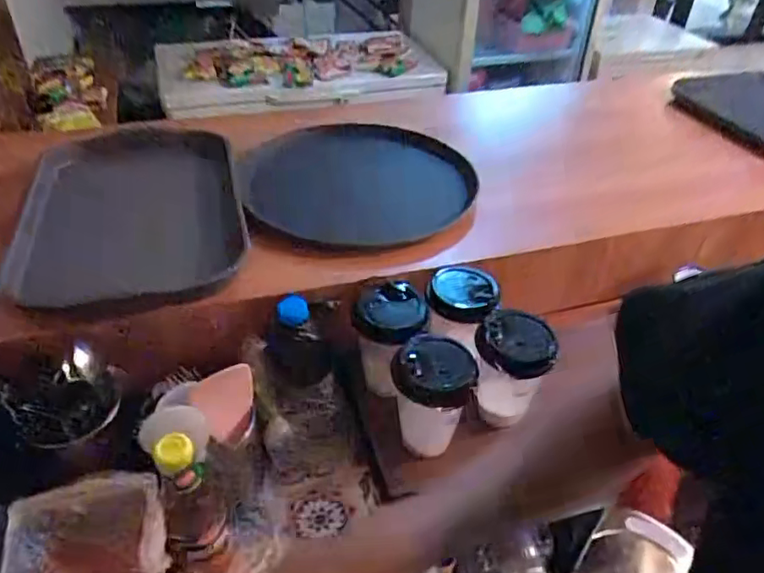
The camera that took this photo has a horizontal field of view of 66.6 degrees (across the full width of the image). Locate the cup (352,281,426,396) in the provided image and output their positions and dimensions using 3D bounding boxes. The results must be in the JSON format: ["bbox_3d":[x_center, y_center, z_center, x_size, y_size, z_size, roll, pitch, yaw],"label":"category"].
[{"bbox_3d":[0.009,0.062,0.675,0.072,0.110,0.080,17,41,18],"label":"cup"}]

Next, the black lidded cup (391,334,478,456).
[{"bbox_3d":[0.053,0.118,0.615,0.077,0.136,0.080,1,39,-1],"label":"black lidded cup"}]

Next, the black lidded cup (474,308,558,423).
[{"bbox_3d":[0.142,0.095,0.648,0.080,0.128,0.070,16,41,17],"label":"black lidded cup"}]

